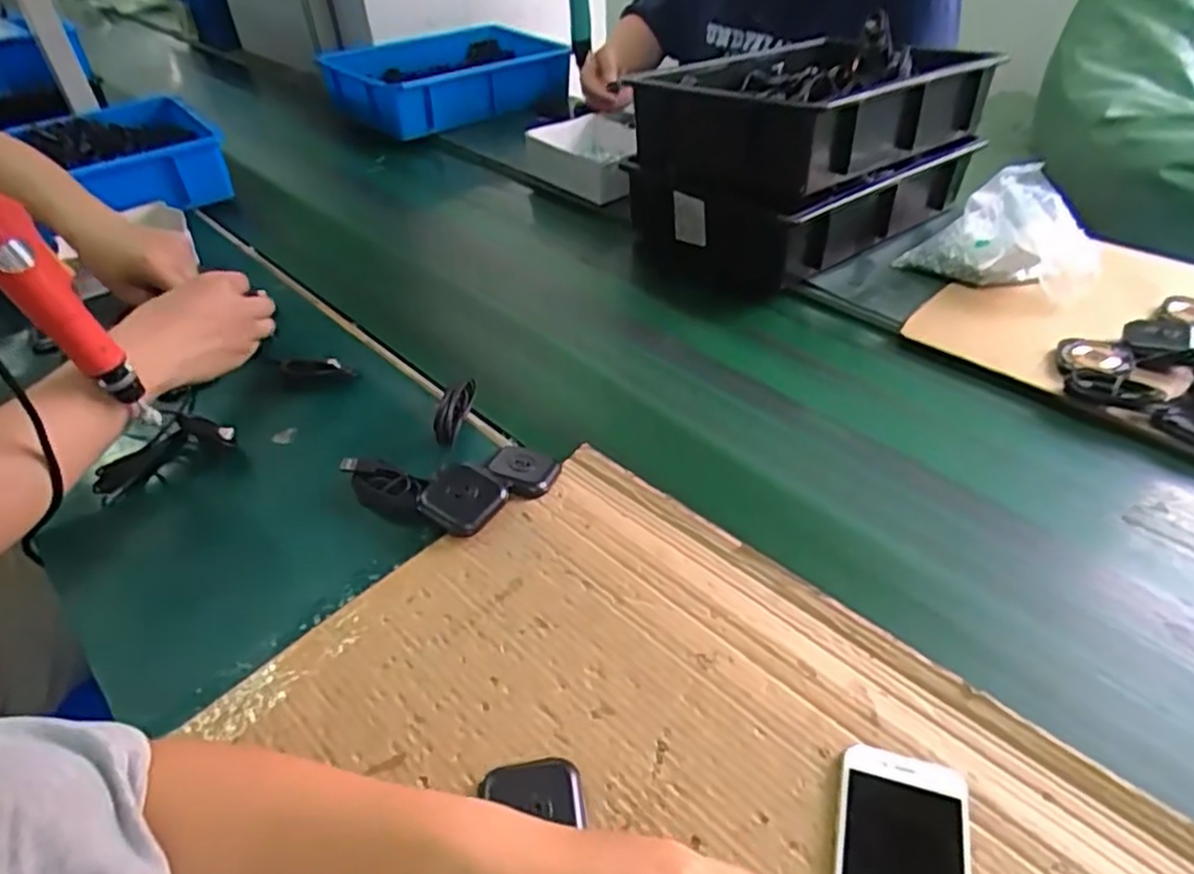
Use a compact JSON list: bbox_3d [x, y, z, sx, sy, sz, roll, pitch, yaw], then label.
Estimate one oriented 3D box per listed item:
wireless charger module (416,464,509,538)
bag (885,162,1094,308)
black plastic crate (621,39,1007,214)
[{"bbox_3d":[-0.106,0.048,0.567,0.056,0.017,0.056,34,59,13],"label":"wireless charger module"},{"bbox_3d":[0.483,-0.239,0.842,0.194,0.090,0.186,23,48,26],"label":"bag"},{"bbox_3d":[0.257,-0.401,0.881,0.376,0.113,0.272,-31,49,-28],"label":"black plastic crate"}]

